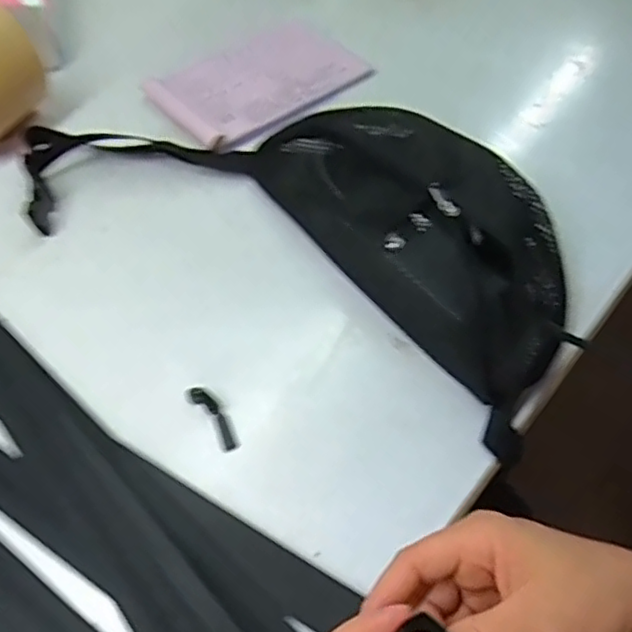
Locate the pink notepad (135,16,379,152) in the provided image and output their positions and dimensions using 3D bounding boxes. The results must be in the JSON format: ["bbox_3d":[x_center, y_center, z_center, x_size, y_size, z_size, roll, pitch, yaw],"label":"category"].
[{"bbox_3d":[-0.049,-0.223,0.607,0.186,0.020,0.122,-37,67,-24],"label":"pink notepad"}]

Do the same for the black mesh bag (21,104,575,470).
[{"bbox_3d":[-0.018,-0.097,0.493,0.445,0.087,0.212,26,59,12],"label":"black mesh bag"}]

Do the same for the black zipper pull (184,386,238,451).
[{"bbox_3d":[-0.067,0.067,0.429,0.015,0.010,0.050,-32,65,-22],"label":"black zipper pull"}]

